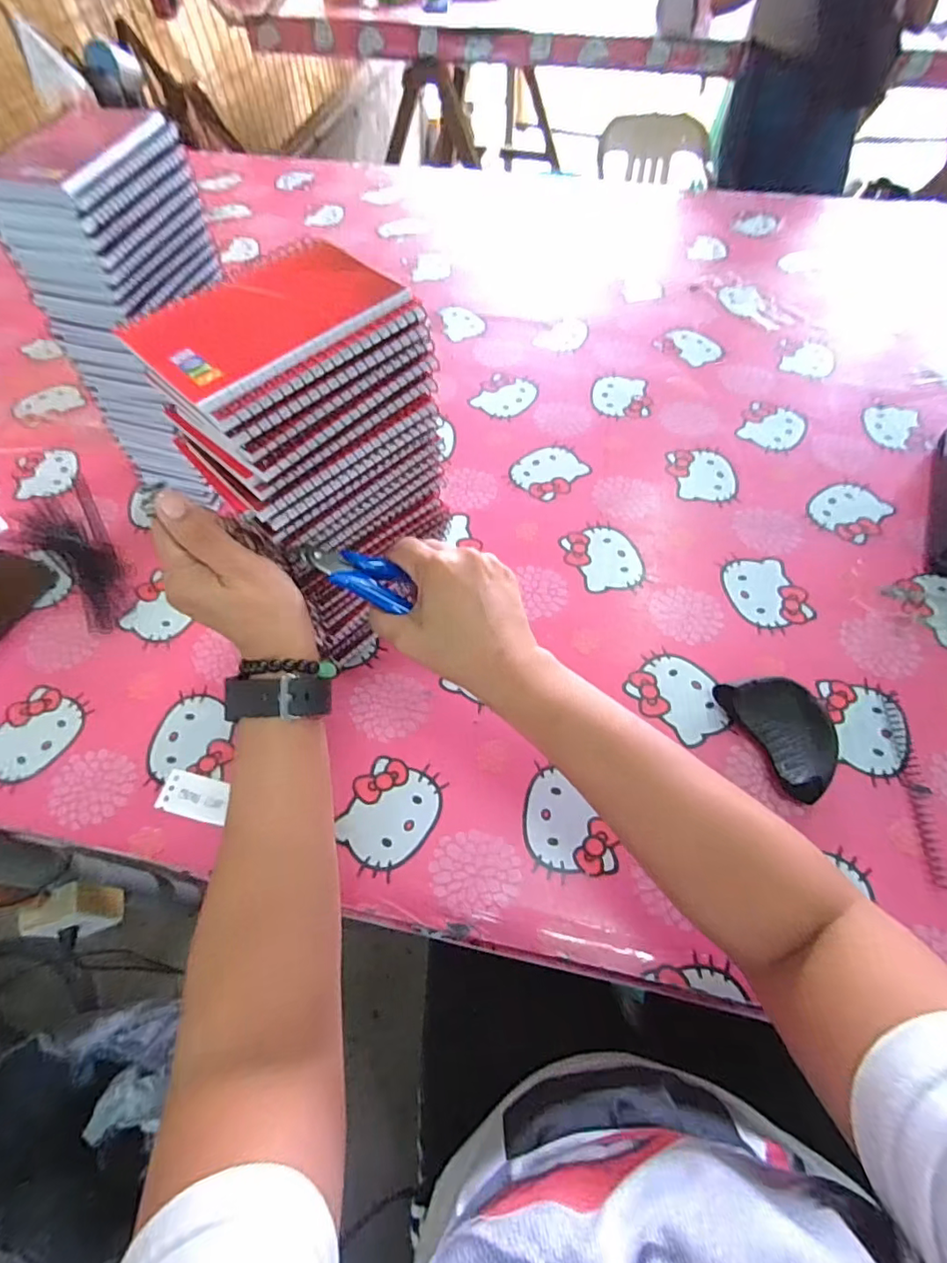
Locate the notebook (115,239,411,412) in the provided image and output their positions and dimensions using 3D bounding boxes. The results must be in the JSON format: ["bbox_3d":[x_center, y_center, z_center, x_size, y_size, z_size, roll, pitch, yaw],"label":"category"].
[{"bbox_3d":[-0.109,-0.168,0.285,0.129,0.010,0.083,-40,67,-20],"label":"notebook"}]

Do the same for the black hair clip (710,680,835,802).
[{"bbox_3d":[0.257,0.079,0.443,0.064,0.029,0.102,-25,63,-11],"label":"black hair clip"}]

